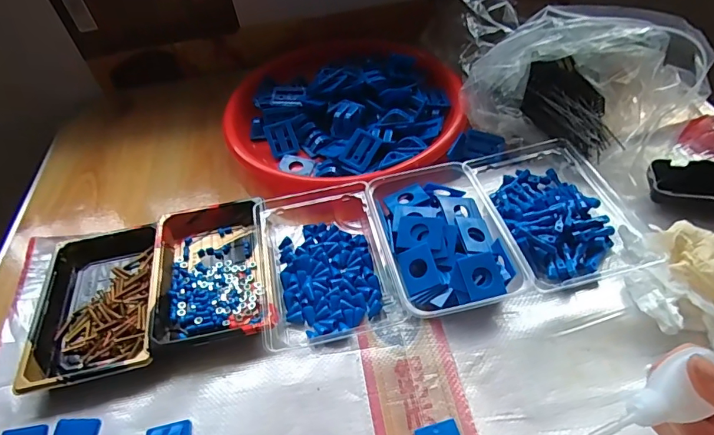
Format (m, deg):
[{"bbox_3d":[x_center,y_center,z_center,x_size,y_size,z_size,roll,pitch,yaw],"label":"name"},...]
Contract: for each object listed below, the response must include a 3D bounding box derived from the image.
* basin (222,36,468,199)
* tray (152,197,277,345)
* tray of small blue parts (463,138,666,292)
[{"bbox_3d":[-0.019,-0.143,0.588,0.288,0.058,0.288,-4,48,4],"label":"basin"},{"bbox_3d":[-0.139,0.048,0.441,0.106,0.029,0.160,-13,48,-5],"label":"tray"},{"bbox_3d":[0.191,-0.016,0.458,0.135,0.033,0.189,-14,48,-6],"label":"tray of small blue parts"}]

